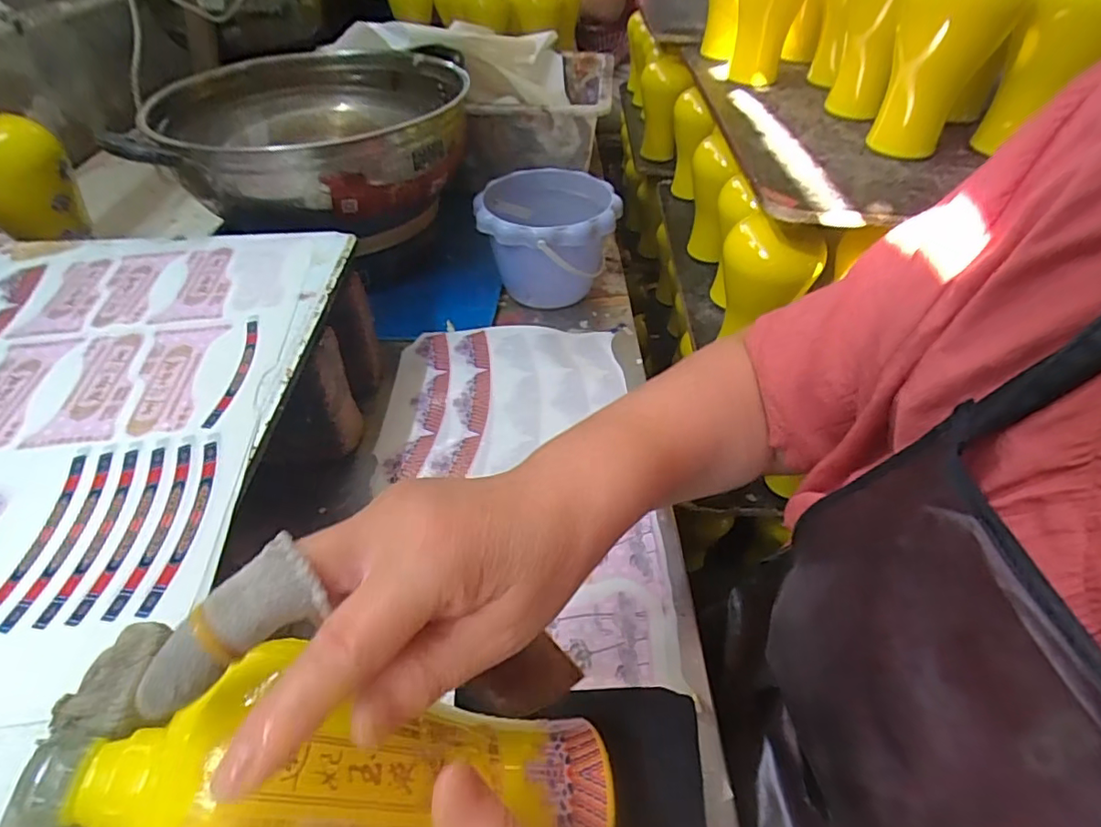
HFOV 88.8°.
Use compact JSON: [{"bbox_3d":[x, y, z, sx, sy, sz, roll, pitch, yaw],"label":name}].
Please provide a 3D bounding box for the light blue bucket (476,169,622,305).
[{"bbox_3d":[-0.002,-0.192,0.634,0.148,0.109,0.154,0,46,0],"label":"light blue bucket"}]

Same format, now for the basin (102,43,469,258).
[{"bbox_3d":[-0.271,-0.314,0.645,0.340,0.126,0.384,-11,46,-13],"label":"basin"}]

